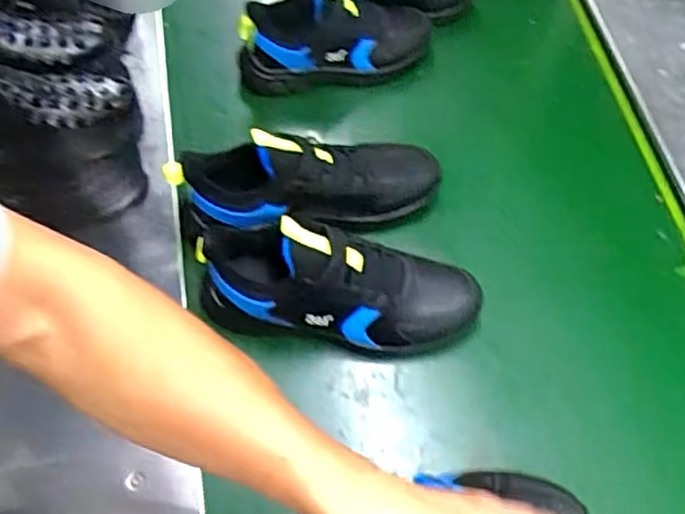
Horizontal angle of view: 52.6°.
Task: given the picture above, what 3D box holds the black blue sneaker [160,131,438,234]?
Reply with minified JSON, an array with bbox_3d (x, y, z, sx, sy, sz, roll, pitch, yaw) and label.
[{"bbox_3d":[-0.029,-0.073,0.739,0.286,0.121,0.085,-12,64,-7],"label":"black blue sneaker"}]

